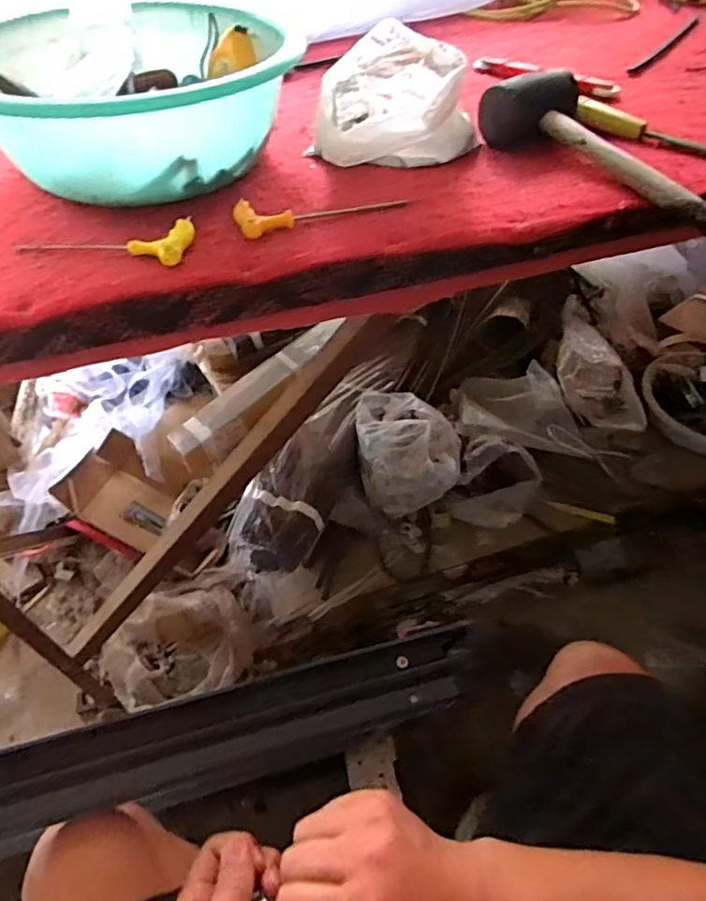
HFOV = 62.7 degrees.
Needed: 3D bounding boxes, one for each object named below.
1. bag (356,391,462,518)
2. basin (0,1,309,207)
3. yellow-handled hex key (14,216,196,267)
[{"bbox_3d":[0.092,0.005,1.005,0.169,0.122,0.187,0,50,-1],"label":"bag"},{"bbox_3d":[-0.215,-0.335,0.563,0.284,0.100,0.284,-17,52,-15],"label":"basin"},{"bbox_3d":[-0.205,-0.178,0.481,0.146,0.012,0.057,6,50,4],"label":"yellow-handled hex key"}]

